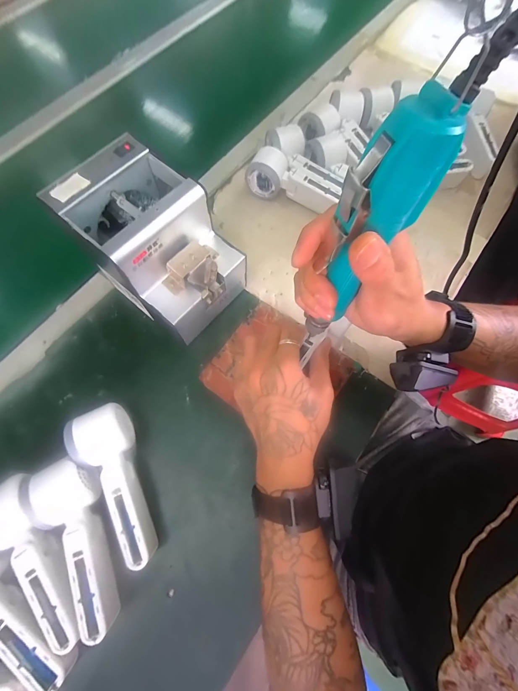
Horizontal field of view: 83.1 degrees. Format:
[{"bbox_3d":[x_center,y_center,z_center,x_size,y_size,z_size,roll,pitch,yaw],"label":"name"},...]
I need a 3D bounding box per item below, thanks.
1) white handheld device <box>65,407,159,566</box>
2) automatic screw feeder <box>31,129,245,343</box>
[{"bbox_3d":[-0.153,0.147,0.315,0.054,0.057,0.160,-21,72,-8],"label":"white handheld device"},{"bbox_3d":[-0.117,-0.113,0.358,0.130,0.148,0.174,-43,76,-14],"label":"automatic screw feeder"}]

